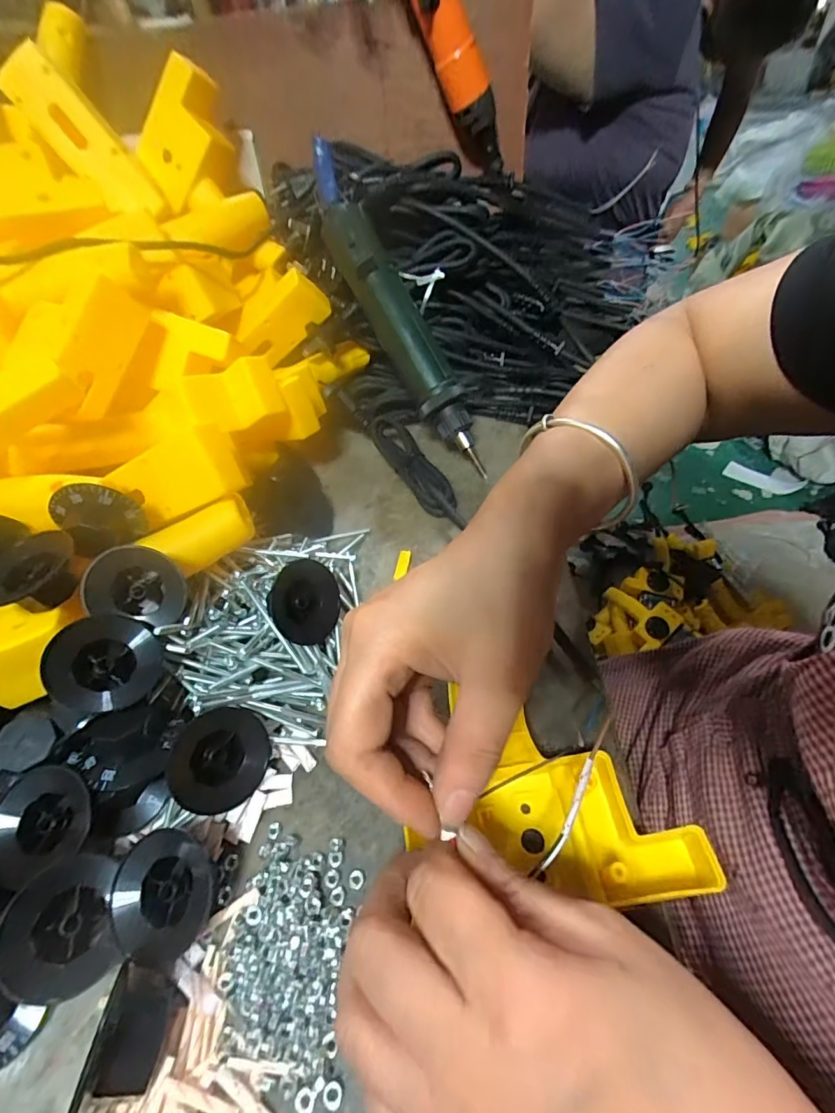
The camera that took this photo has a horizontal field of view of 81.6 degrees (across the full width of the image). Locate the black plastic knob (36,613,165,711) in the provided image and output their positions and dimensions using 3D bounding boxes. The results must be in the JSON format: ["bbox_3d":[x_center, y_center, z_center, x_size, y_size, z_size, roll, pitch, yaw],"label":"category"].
[{"bbox_3d":[-0.155,0.052,0.240,0.049,0.011,0.048,13,55,-19],"label":"black plastic knob"}]

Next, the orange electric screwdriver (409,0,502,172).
[{"bbox_3d":[0.036,-0.439,0.429,0.052,0.191,0.032,38,97,31],"label":"orange electric screwdriver"}]

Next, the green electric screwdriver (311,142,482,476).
[{"bbox_3d":[-0.022,-0.203,0.390,0.036,0.031,0.281,-29,92,-20],"label":"green electric screwdriver"}]

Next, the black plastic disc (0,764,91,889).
[{"bbox_3d":[-0.177,0.121,0.224,0.042,0.014,0.044,7,53,-10],"label":"black plastic disc"}]

